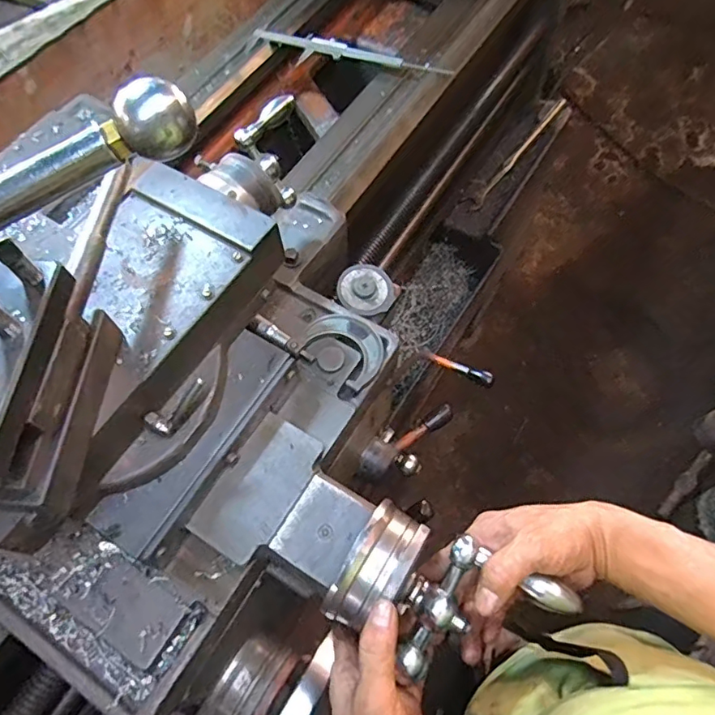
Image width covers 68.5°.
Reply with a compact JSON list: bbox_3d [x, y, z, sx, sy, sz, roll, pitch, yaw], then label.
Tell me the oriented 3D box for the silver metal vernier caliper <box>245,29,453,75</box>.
[{"bbox_3d":[-0.013,-0.429,0.736,0.289,0.021,0.048,15,66,9],"label":"silver metal vernier caliper"}]

